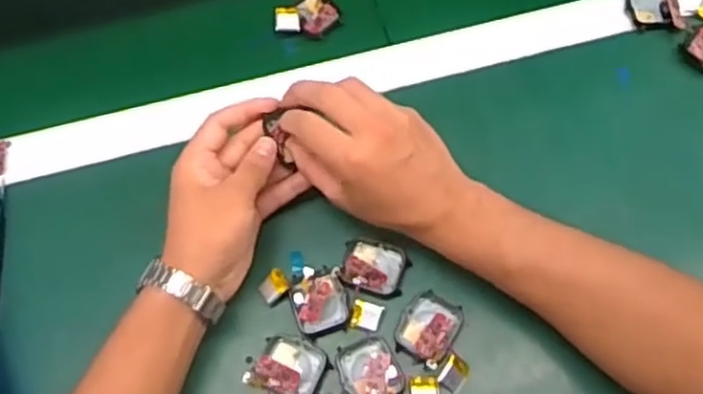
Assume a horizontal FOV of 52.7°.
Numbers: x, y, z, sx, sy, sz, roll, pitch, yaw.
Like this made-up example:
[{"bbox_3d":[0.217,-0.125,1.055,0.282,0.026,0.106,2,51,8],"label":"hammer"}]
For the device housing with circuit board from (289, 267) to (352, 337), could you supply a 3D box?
[{"bbox_3d":[-0.022,0.073,0.505,0.039,0.010,0.045,-18,66,-5],"label":"device housing with circuit board"}]

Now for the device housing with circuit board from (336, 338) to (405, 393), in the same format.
[{"bbox_3d":[0.013,0.119,0.484,0.037,0.011,0.046,-25,67,-8],"label":"device housing with circuit board"}]

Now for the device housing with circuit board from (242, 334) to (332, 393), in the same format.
[{"bbox_3d":[-0.042,0.116,0.487,0.050,0.013,0.040,16,68,10],"label":"device housing with circuit board"}]

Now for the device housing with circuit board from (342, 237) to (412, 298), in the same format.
[{"bbox_3d":[0.016,0.048,0.507,0.047,0.017,0.040,18,68,11],"label":"device housing with circuit board"}]

